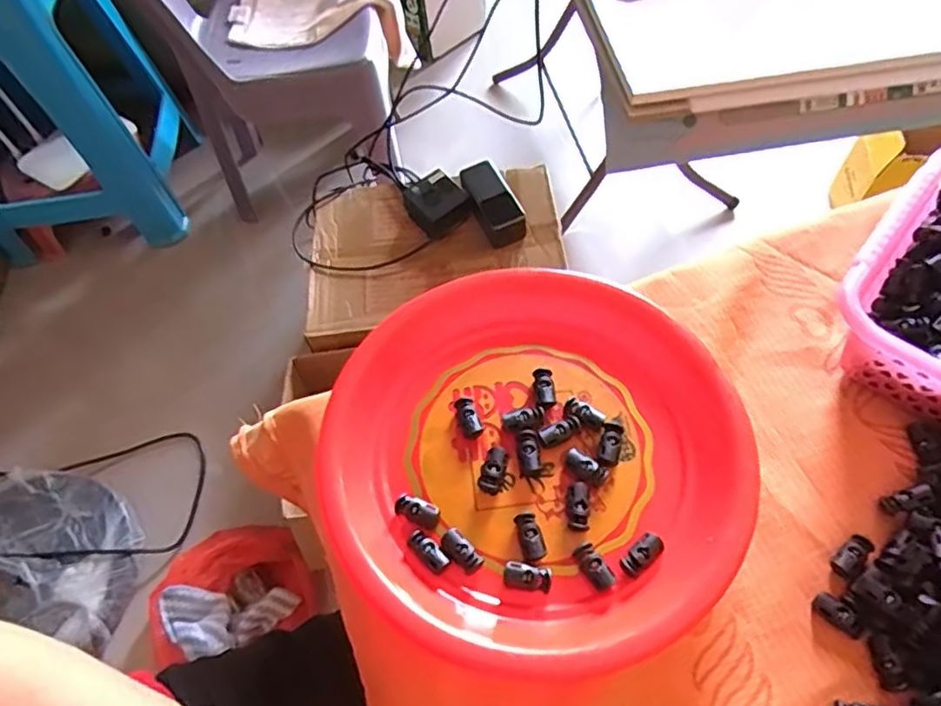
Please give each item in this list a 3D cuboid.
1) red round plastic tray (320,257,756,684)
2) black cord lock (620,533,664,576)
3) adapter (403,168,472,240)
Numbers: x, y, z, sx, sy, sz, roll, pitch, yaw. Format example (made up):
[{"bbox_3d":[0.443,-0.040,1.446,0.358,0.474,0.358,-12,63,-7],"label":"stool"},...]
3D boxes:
[{"bbox_3d":[0.040,0.059,0.398,0.243,0.038,0.256,-2,59,3],"label":"red round plastic tray"},{"bbox_3d":[0.100,0.117,0.361,0.027,0.010,0.013,-37,64,-17],"label":"black cord lock"},{"bbox_3d":[-0.053,-0.227,0.937,0.078,0.047,0.086,-34,63,-15],"label":"adapter"}]

